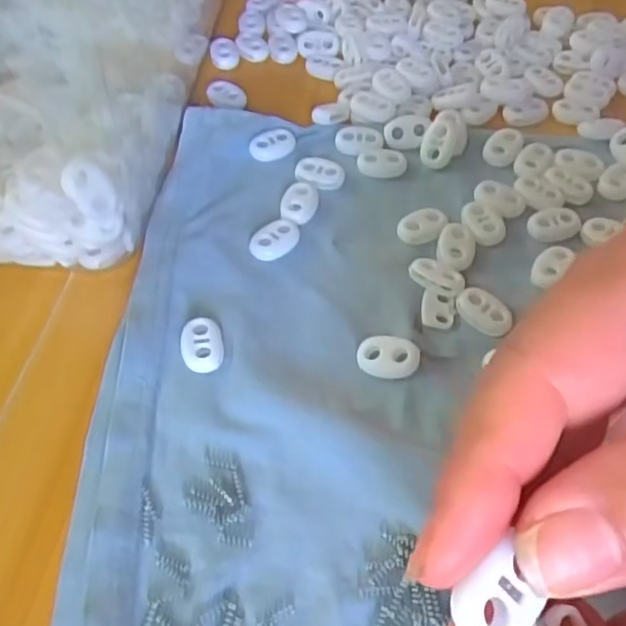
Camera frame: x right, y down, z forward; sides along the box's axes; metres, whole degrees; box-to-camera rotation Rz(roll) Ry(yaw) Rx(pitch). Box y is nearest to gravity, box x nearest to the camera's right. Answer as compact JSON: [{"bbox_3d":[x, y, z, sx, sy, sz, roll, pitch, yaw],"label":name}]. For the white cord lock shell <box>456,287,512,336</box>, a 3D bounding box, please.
[{"bbox_3d":[0.064,0.000,0.240,0.022,0.005,0.013,40,64,23],"label":"white cord lock shell"}]

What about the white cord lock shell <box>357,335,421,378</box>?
[{"bbox_3d":[0.027,0.016,0.227,0.021,0.007,0.014,12,56,7],"label":"white cord lock shell"}]

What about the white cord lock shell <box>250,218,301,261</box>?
[{"bbox_3d":[-0.016,-0.031,0.264,0.022,0.005,0.016,-28,61,-19],"label":"white cord lock shell"}]

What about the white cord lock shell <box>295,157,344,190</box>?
[{"bbox_3d":[0.003,-0.063,0.286,0.022,0.005,0.015,14,56,8],"label":"white cord lock shell"}]

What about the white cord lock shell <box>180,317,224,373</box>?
[{"bbox_3d":[-0.041,0.011,0.234,0.015,0.004,0.021,-5,56,-4],"label":"white cord lock shell"}]

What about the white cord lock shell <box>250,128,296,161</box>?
[{"bbox_3d":[-0.019,-0.079,0.298,0.022,0.006,0.013,-25,60,-17],"label":"white cord lock shell"}]

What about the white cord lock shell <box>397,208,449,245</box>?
[{"bbox_3d":[0.046,-0.036,0.267,0.021,0.006,0.016,-8,56,-7],"label":"white cord lock shell"}]

